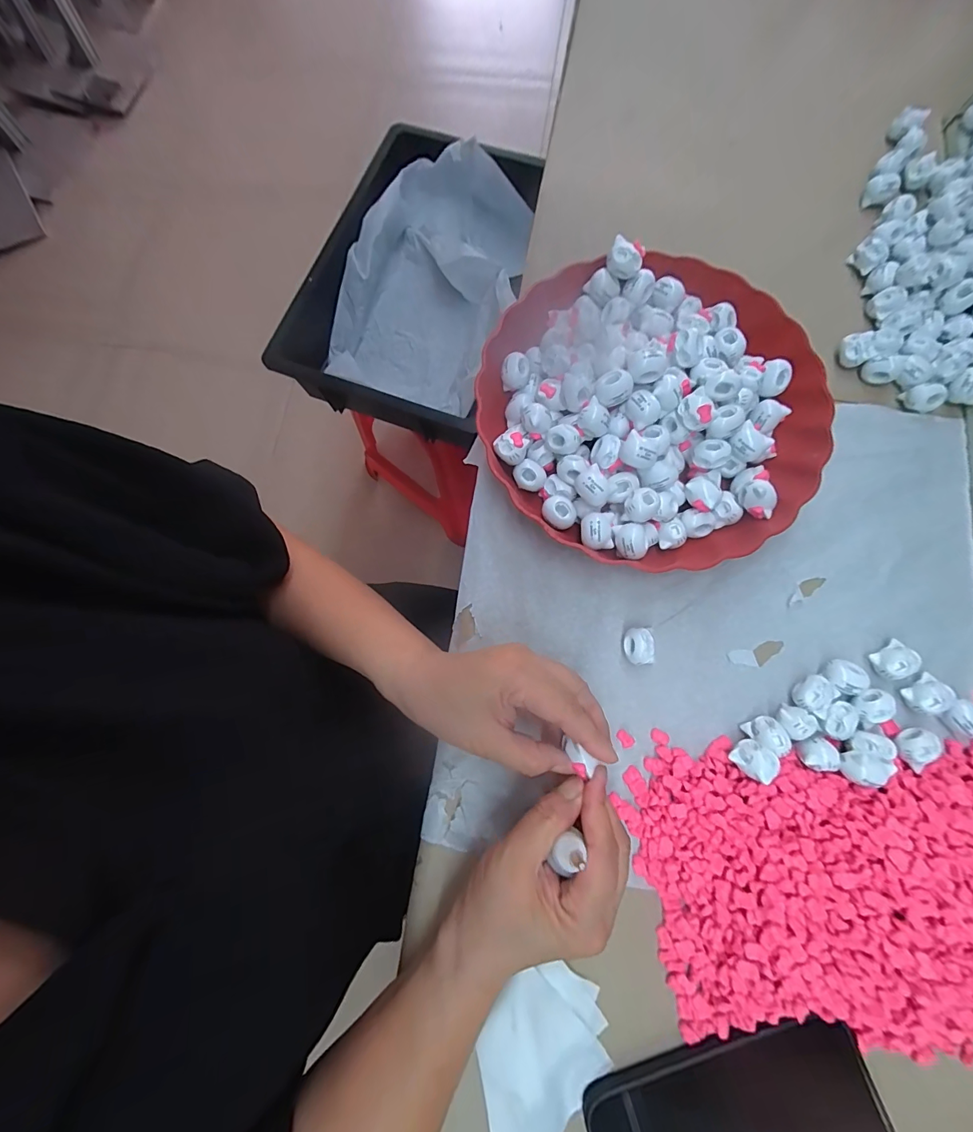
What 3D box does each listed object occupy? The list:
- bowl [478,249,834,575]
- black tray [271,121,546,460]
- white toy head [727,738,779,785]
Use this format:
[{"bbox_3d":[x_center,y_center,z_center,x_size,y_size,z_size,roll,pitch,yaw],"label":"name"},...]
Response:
[{"bbox_3d":[0.117,-0.113,0.308,0.233,0.050,0.231,0,78,0],"label":"bowl"},{"bbox_3d":[-0.094,-0.436,0.638,0.298,0.103,0.476,18,78,4],"label":"black tray"},{"bbox_3d":[0.173,0.124,0.269,0.021,0.012,0.021,44,81,9],"label":"white toy head"}]

